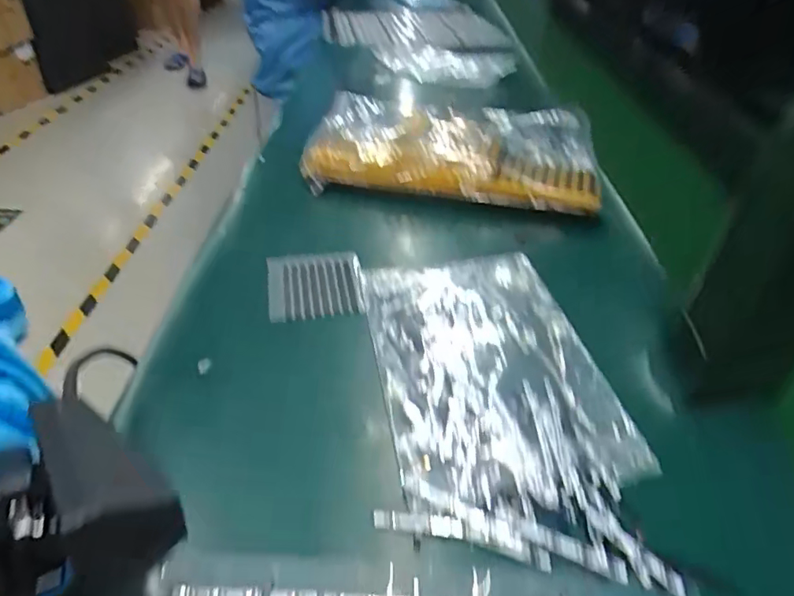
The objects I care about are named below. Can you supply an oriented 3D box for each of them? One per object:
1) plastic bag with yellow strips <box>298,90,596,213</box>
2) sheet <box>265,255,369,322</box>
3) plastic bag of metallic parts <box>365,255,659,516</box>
[{"bbox_3d":[0.053,-0.152,0.519,0.278,0.039,0.182,11,40,8],"label":"plastic bag with yellow strips"},{"bbox_3d":[-0.058,-0.009,0.383,0.067,0.006,0.071,-6,41,-12],"label":"sheet"},{"bbox_3d":[0.052,0.036,0.321,0.125,0.009,0.198,-7,41,-9],"label":"plastic bag of metallic parts"}]

